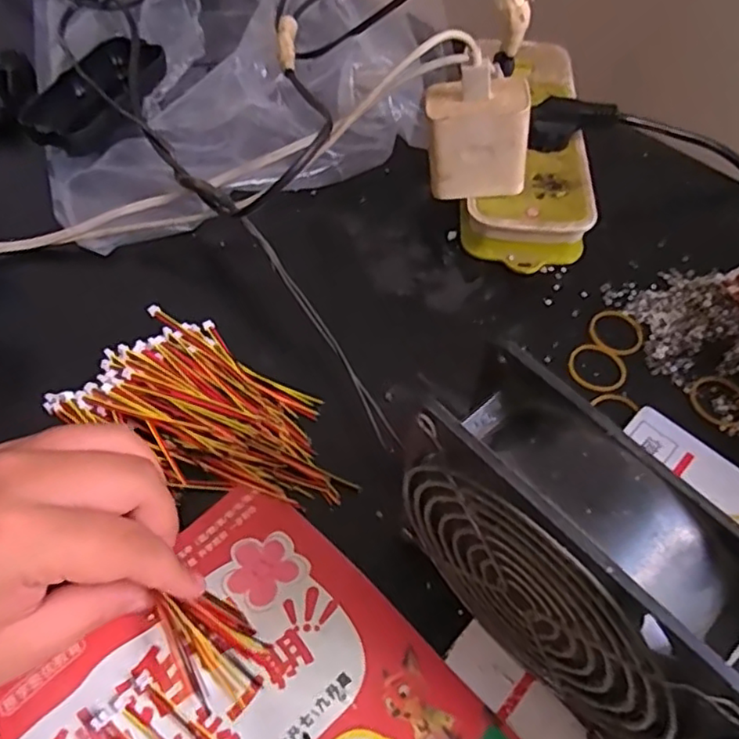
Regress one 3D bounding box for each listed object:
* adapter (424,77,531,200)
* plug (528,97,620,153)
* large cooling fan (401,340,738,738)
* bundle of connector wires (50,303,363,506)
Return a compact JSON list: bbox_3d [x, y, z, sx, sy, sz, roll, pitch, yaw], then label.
[{"bbox_3d":[0.059,-0.125,0.346,0.056,0.060,0.029,2,57,1],"label":"adapter"},{"bbox_3d":[0.123,-0.154,0.389,0.053,0.024,0.023,-12,58,-8],"label":"plug"},{"bbox_3d":[0.067,0.072,0.220,0.048,0.117,0.123,-38,66,-22],"label":"large cooling fan"},{"bbox_3d":[-0.074,0.022,0.308,0.138,0.015,0.077,28,62,16],"label":"bundle of connector wires"}]

